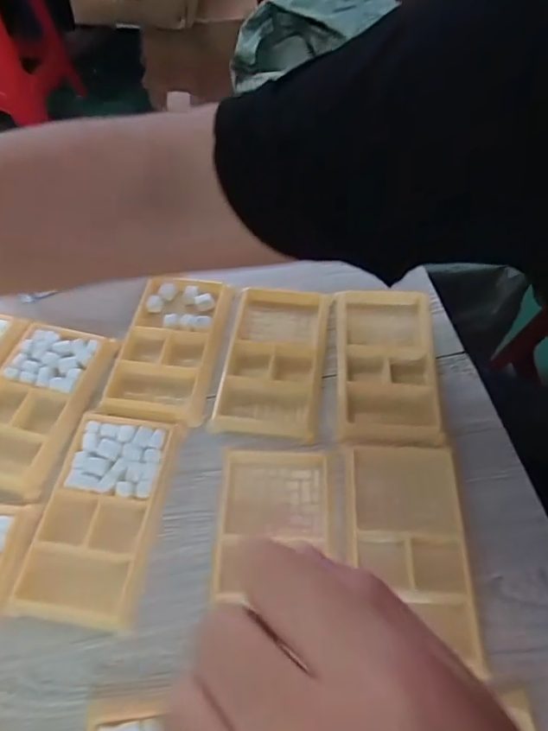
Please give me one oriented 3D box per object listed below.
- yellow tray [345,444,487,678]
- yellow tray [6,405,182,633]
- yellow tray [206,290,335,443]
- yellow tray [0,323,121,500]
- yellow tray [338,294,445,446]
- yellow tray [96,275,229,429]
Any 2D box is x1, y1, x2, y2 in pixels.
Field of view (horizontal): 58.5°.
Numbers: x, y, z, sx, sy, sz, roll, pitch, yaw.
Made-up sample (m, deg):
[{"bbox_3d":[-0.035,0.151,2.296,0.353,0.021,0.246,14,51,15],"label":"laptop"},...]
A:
[{"bbox_3d":[0.084,0.109,0.308,0.071,0.014,0.125,0,56,3],"label":"yellow tray"},{"bbox_3d":[-0.112,0.094,0.324,0.074,0.013,0.133,7,57,7],"label":"yellow tray"},{"bbox_3d":[0.001,-0.007,0.388,0.074,0.013,0.134,6,57,7],"label":"yellow tray"},{"bbox_3d":[-0.182,0.025,0.368,0.075,0.012,0.131,13,58,12],"label":"yellow tray"},{"bbox_3d":[0.088,-0.004,0.383,0.077,0.013,0.142,1,57,4],"label":"yellow tray"},{"bbox_3d":[-0.083,-0.018,0.395,0.074,0.017,0.131,7,57,7],"label":"yellow tray"}]

